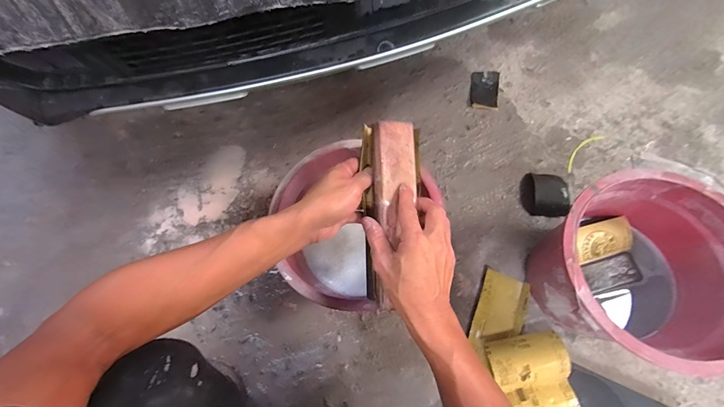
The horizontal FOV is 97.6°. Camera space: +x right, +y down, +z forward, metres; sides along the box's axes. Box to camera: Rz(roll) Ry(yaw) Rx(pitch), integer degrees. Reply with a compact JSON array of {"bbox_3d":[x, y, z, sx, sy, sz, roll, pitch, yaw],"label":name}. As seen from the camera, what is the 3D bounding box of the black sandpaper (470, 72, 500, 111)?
[{"bbox_3d":[0.325,-0.301,0.838,0.070,0.008,0.119,7,69,7],"label":"black sandpaper"}]

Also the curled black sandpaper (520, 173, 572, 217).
[{"bbox_3d":[0.408,-0.025,0.707,0.086,0.038,0.103,9,69,8],"label":"curled black sandpaper"}]

